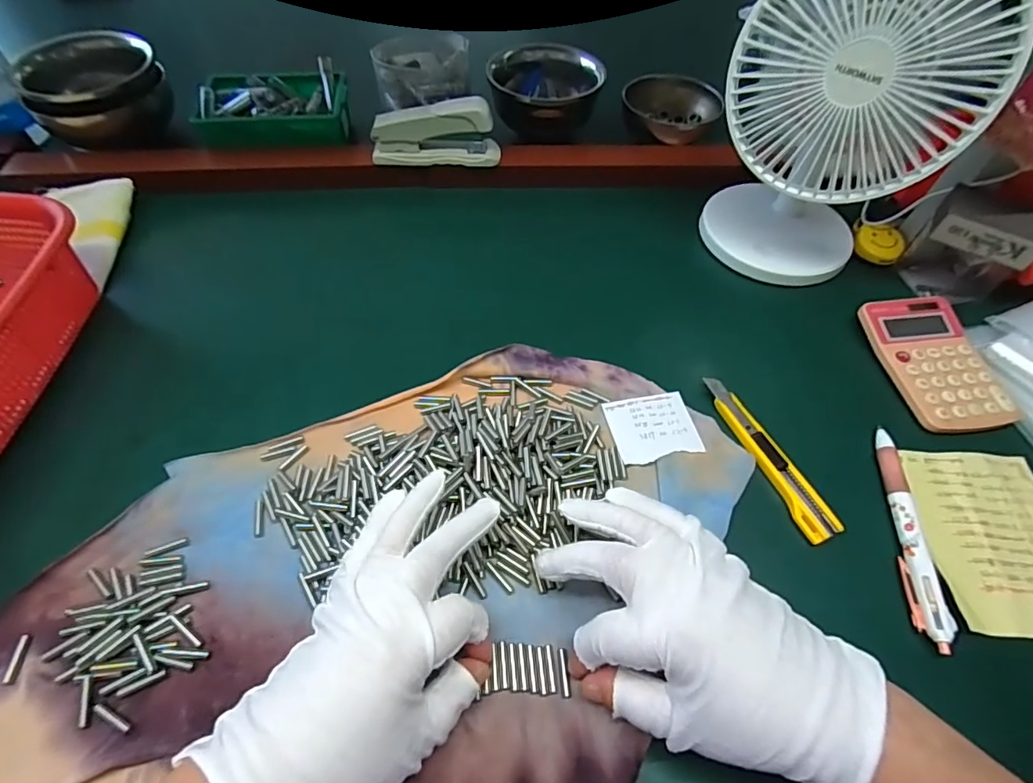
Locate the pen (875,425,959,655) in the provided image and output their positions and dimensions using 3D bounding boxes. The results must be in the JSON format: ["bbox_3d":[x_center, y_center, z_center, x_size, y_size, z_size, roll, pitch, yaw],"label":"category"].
[{"bbox_3d":[0.246,0.085,0.316,0.014,0.014,0.140,9,56,5],"label":"pen"}]

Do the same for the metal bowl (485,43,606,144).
[{"bbox_3d":[0.031,-0.331,0.573,0.107,0.084,0.107,1,54,-2],"label":"metal bowl"}]

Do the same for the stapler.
[{"bbox_3d":[-0.079,-0.249,0.484,0.120,0.054,0.028,0,56,-1],"label":"stapler"}]

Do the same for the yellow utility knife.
[{"bbox_3d":[0.172,0.042,0.345,0.020,0.007,0.126,-17,58,-12],"label":"yellow utility knife"}]

